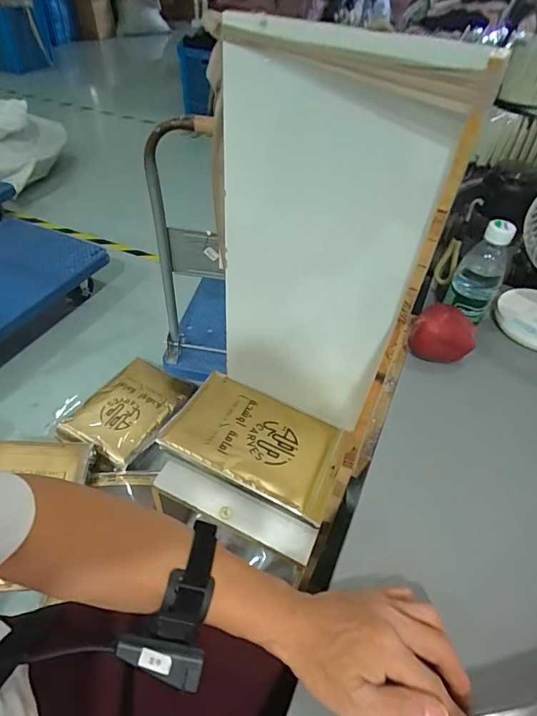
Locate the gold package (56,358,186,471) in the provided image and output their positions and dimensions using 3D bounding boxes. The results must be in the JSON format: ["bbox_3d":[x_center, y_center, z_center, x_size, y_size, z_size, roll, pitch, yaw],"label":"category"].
[{"bbox_3d":[-0.414,0.154,1.263,0.243,0.062,0.336,28,51,21],"label":"gold package"}]

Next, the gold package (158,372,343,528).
[{"bbox_3d":[-0.025,0.172,0.921,0.359,0.065,0.240,20,48,14],"label":"gold package"}]

